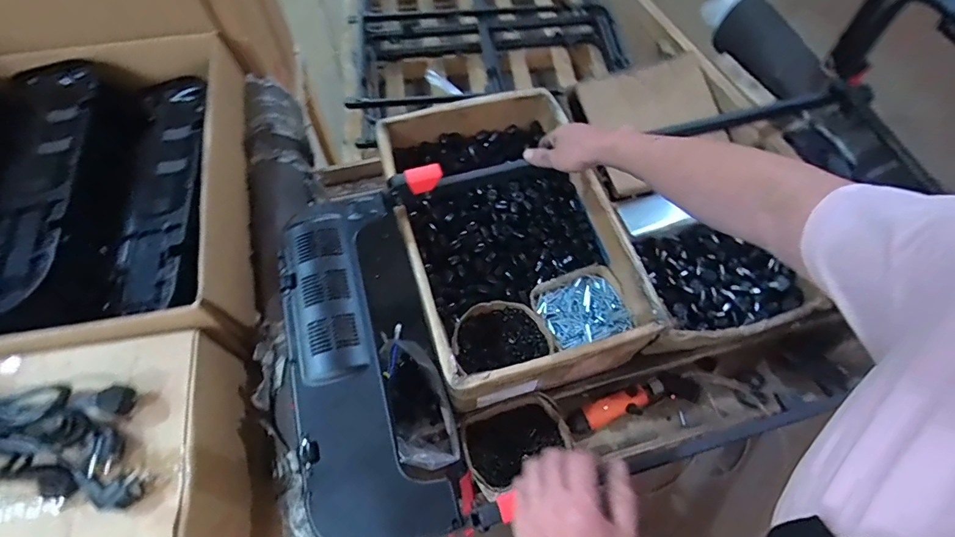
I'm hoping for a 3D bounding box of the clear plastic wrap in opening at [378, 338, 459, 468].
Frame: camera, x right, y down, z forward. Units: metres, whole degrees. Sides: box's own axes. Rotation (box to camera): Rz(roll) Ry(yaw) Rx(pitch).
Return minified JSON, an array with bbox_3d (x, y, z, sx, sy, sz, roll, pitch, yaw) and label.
[{"bbox_3d":[-0.093,0.215,0.750,0.091,0.155,0.187,-16,65,-9],"label":"clear plastic wrap in opening"}]

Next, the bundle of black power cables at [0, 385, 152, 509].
[{"bbox_3d":[-0.537,0.182,0.543,0.346,0.037,0.123,9,64,4],"label":"bundle of black power cables"}]

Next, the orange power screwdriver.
[{"bbox_3d":[0.281,0.232,0.839,0.249,0.049,0.054,-13,64,-7],"label":"orange power screwdriver"}]

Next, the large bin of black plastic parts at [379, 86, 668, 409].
[{"bbox_3d":[0.047,-0.070,0.858,0.357,0.148,0.560,-15,65,-8],"label":"large bin of black plastic parts"}]

